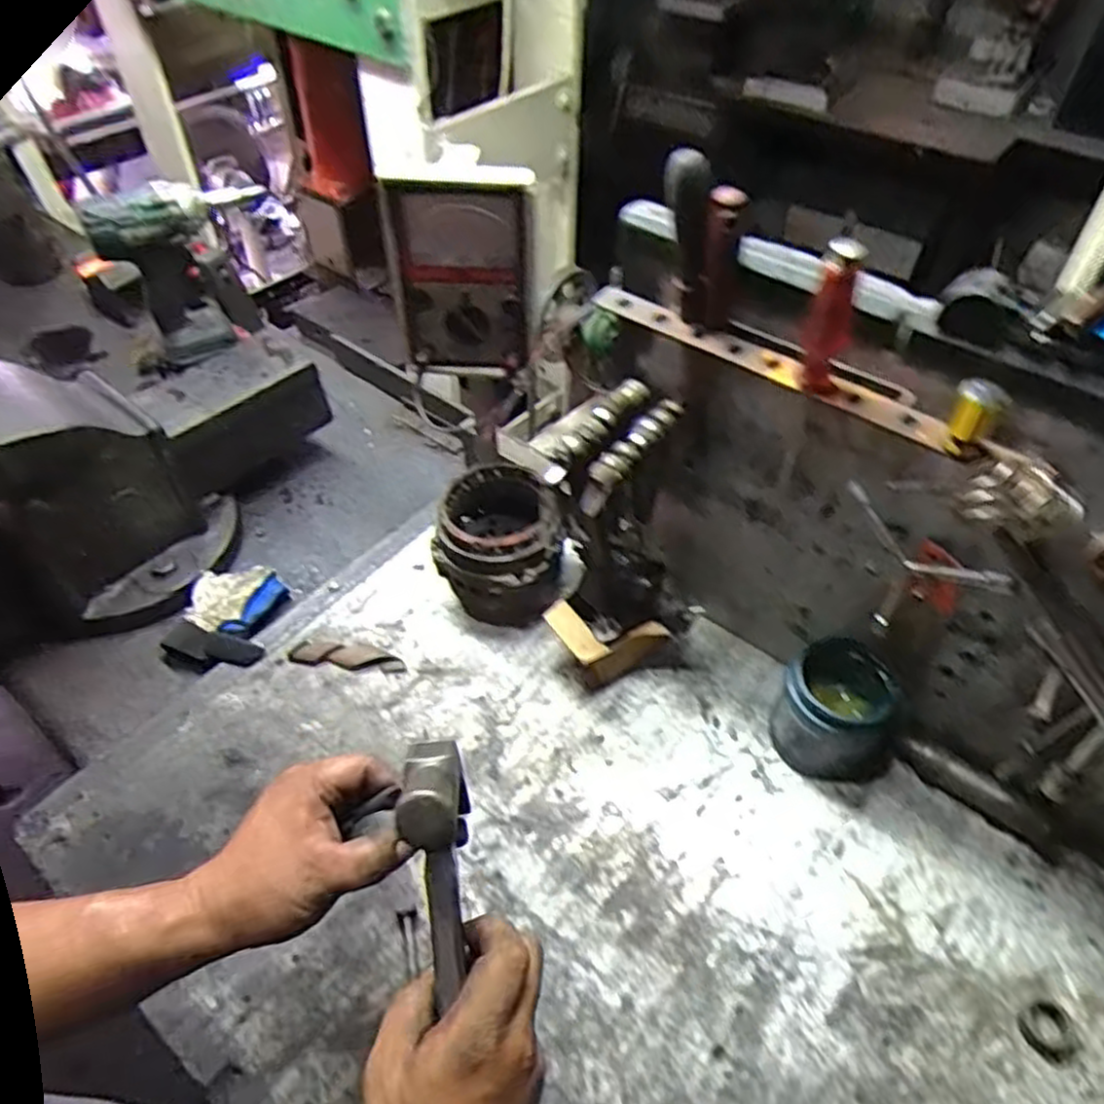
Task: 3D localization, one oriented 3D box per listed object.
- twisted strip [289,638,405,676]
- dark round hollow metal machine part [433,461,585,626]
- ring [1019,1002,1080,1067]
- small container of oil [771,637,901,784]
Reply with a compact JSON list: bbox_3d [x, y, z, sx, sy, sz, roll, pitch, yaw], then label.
[{"bbox_3d":[-0.206,0.106,0.785,0.117,0.007,0.033,7,49,6],"label":"twisted strip"},{"bbox_3d":[-0.045,-0.009,0.805,0.128,0.128,0.137,0,49,0],"label":"dark round hollow metal machine part"},{"bbox_3d":[0.360,0.347,0.556,0.034,0.009,0.038,-13,50,-11],"label":"ring"},{"bbox_3d":[0.258,0.143,0.693,0.100,0.097,0.093,18,51,14],"label":"small container of oil"}]

